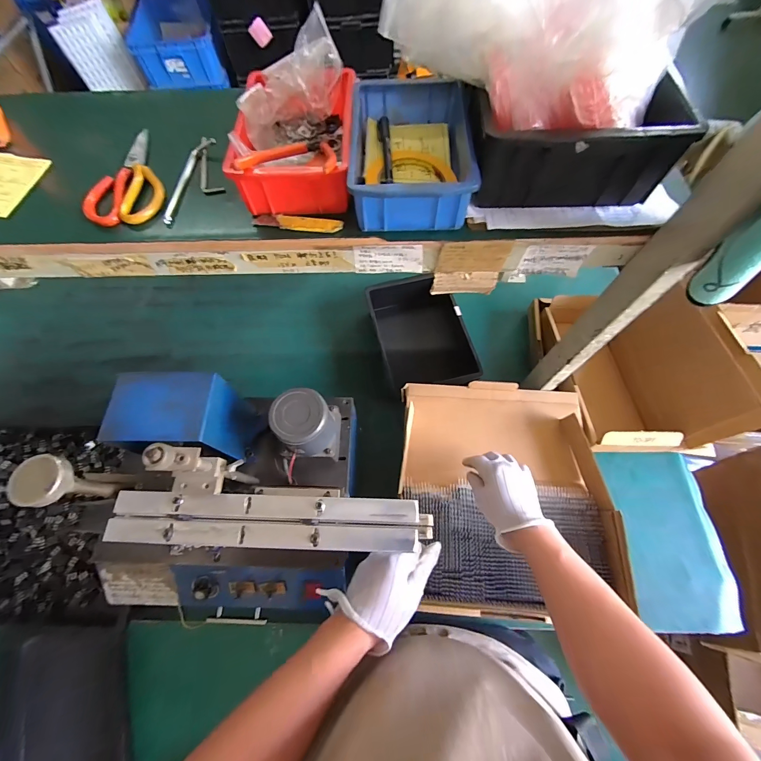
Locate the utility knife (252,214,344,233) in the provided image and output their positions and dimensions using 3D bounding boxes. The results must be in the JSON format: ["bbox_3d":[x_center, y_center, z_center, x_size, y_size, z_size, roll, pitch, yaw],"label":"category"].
[{"bbox_3d":[-0.097,-0.183,0.396,0.105,0.008,0.018,7,67,5],"label":"utility knife"}]

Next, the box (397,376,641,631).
[{"bbox_3d":[0.200,0.176,0.578,0.321,0.069,0.364,2,67,3],"label":"box"}]

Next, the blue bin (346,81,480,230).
[{"bbox_3d":[0.034,-0.264,0.396,0.126,0.053,0.188,0,66,2],"label":"blue bin"}]

